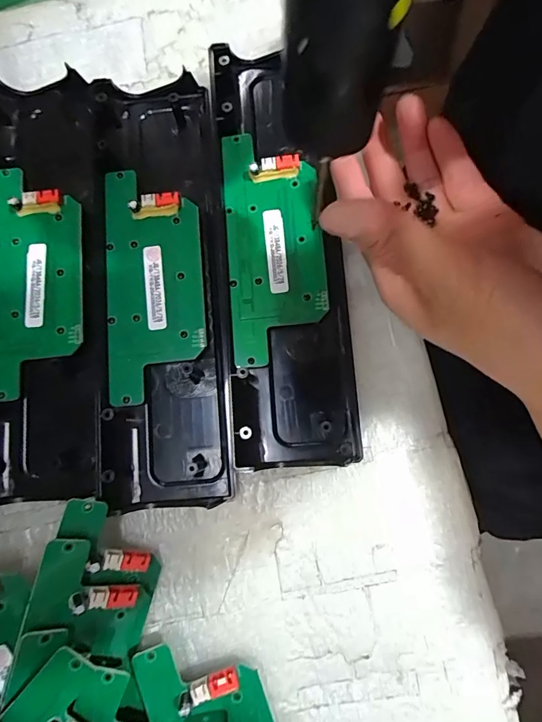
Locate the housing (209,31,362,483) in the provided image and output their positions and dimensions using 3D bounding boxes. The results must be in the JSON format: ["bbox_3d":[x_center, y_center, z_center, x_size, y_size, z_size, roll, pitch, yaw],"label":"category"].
[{"bbox_3d":[0.006,-0.063,0.231,0.066,0.022,0.236,-4,79,0],"label":"housing"}]

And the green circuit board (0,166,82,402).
[{"bbox_3d":[-0.136,-0.048,0.229,0.054,0.008,0.132,-5,79,0],"label":"green circuit board"}]

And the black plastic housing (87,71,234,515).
[{"bbox_3d":[-0.066,-0.045,0.230,0.069,0.018,0.244,-5,79,-1],"label":"black plastic housing"}]

